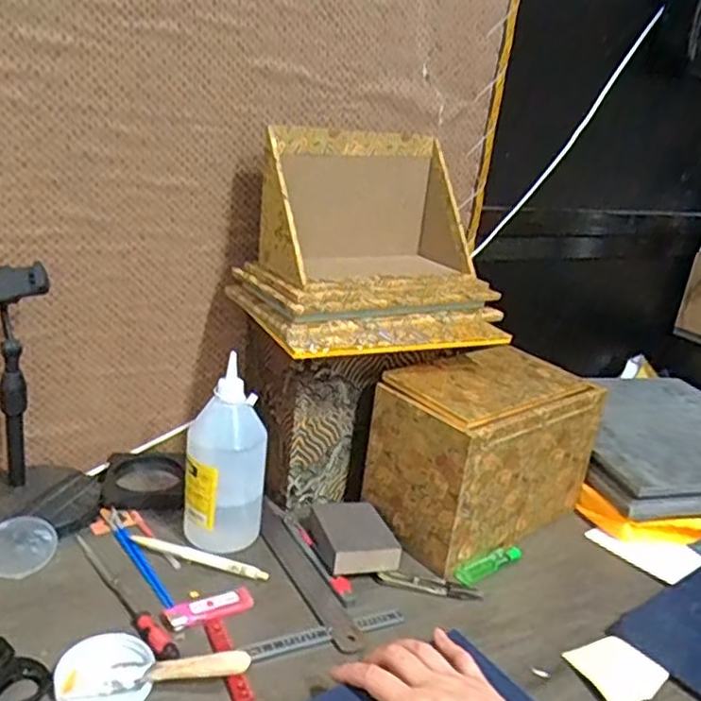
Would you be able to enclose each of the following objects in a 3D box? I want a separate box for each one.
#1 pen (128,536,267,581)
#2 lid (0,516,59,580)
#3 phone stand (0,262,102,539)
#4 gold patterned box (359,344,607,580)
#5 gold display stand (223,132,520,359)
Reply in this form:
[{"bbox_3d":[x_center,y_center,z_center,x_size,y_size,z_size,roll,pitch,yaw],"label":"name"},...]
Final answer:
[{"bbox_3d":[-0.147,0.199,0.665,0.140,0.008,0.014,10,17,12],"label":"pen"},{"bbox_3d":[-0.306,0.183,0.639,0.064,0.009,0.064,7,38,-6],"label":"lid"},{"bbox_3d":[-0.318,0.047,0.683,0.118,0.255,0.115,-4,19,-29],"label":"phone stand"},{"bbox_3d":[0.156,0.114,0.776,0.247,0.184,0.134,-8,21,-38],"label":"gold patterned box"},{"bbox_3d":[0.034,-0.120,0.726,0.271,0.185,0.185,-1,22,-23],"label":"gold display stand"}]

